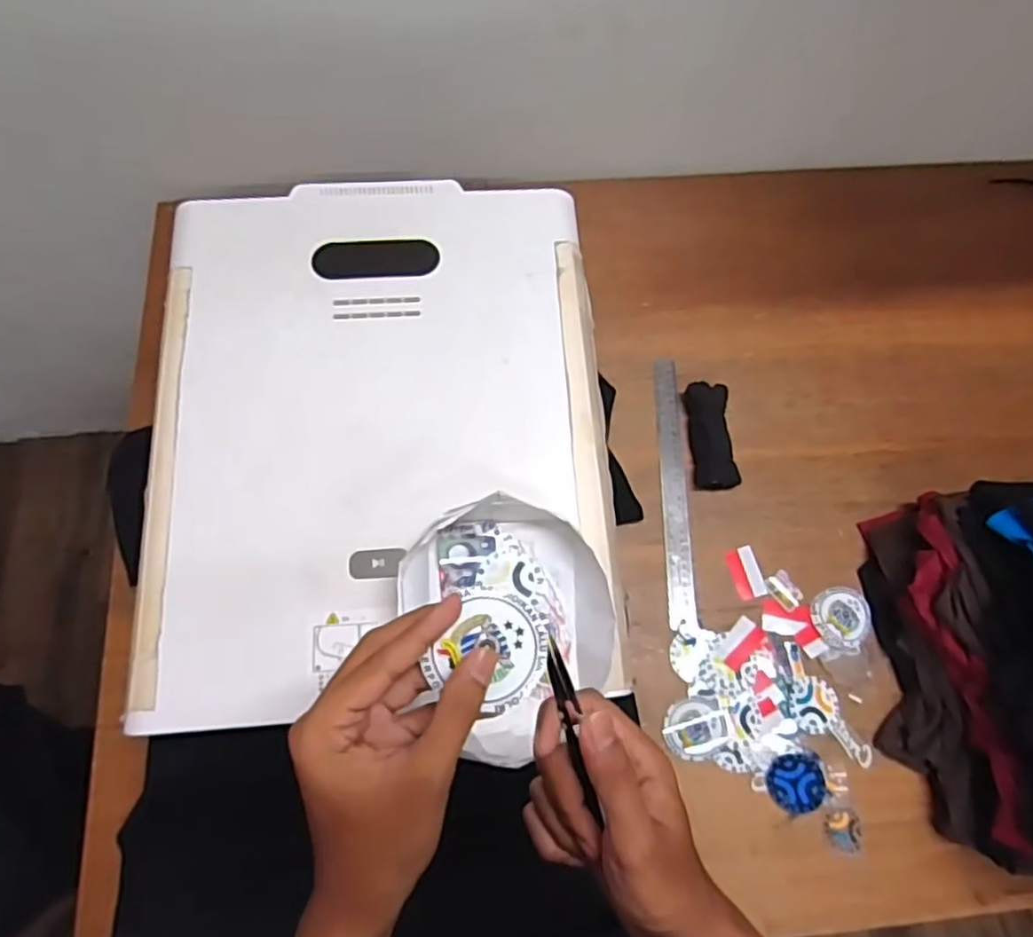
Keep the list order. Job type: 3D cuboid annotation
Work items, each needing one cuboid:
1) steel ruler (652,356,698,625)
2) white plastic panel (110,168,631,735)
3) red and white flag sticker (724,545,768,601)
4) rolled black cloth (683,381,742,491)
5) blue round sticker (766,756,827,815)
[{"bbox_3d":[0.180,0.017,0.781,0.029,0.009,0.316,0,70,-1],"label":"steel ruler"},{"bbox_3d":[-0.121,-0.050,0.619,0.396,0.021,0.497,-4,70,-3],"label":"white plastic panel"},{"bbox_3d":[0.252,0.115,0.751,0.032,0.004,0.056,-15,74,-1],"label":"red and white flag sticker"},{"bbox_3d":[0.225,-0.037,0.786,0.047,0.026,0.127,-1,70,-2],"label":"rolled black cloth"},{"bbox_3d":[0.277,0.311,0.675,0.053,0.005,0.053,-2,77,7],"label":"blue round sticker"}]

